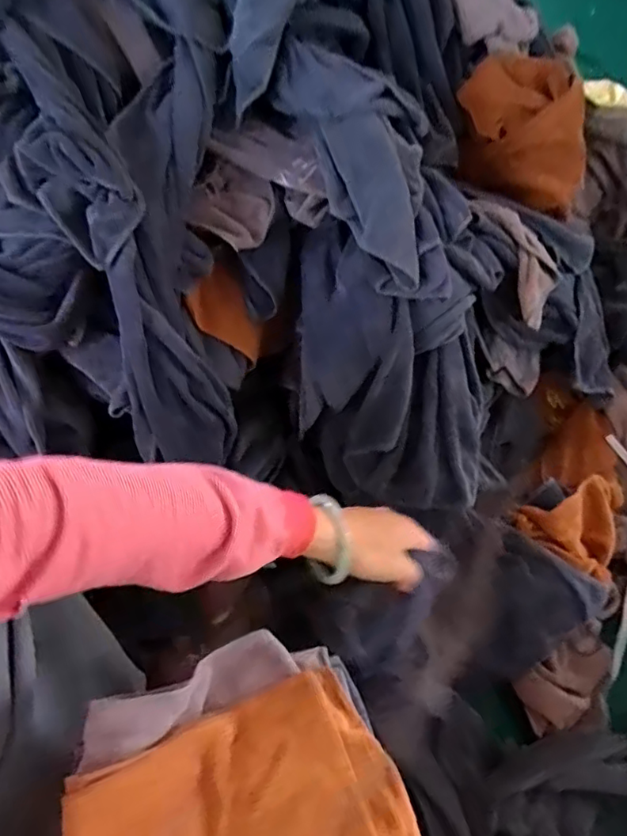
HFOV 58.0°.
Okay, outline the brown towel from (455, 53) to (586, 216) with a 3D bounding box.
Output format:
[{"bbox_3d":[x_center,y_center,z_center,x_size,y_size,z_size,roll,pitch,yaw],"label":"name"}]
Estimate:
[{"bbox_3d":[0.239,-0.319,0.660,0.135,0.184,0.070,-12,14,-3],"label":"brown towel"}]

